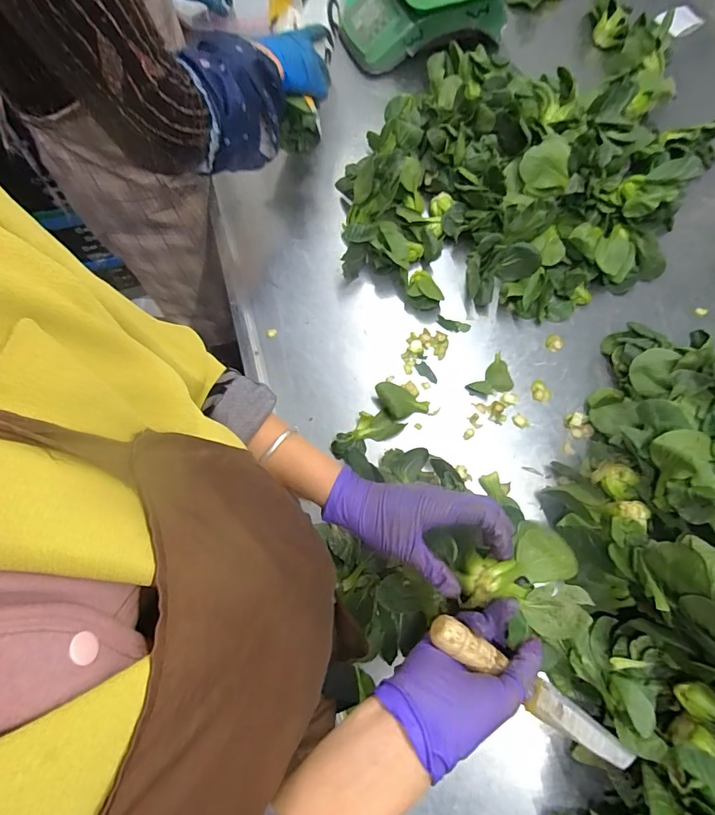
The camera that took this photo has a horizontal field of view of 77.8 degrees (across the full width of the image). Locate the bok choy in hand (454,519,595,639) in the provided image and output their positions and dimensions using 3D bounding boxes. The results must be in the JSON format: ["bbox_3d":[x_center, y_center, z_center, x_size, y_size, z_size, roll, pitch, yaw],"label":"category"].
[{"bbox_3d":[0.144,0.140,0.385,0.105,0.043,0.087,18,71,6],"label":"bok choy in hand"}]

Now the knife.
[{"bbox_3d":[0.143,0.233,0.359,0.203,0.020,0.025,38,73,-9],"label":"knife"}]

